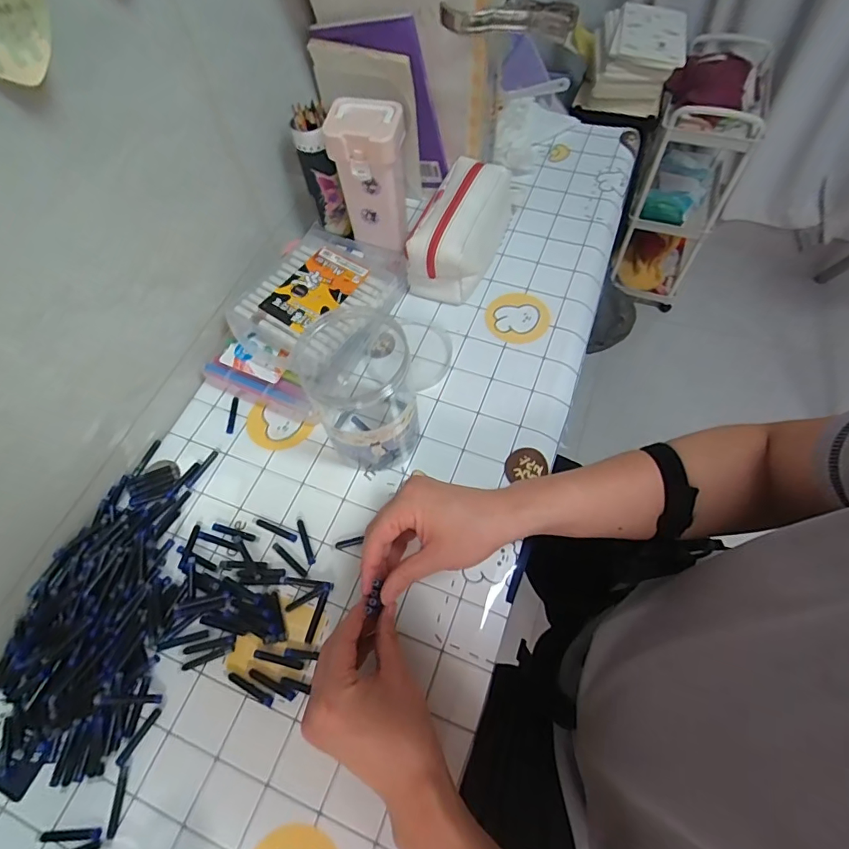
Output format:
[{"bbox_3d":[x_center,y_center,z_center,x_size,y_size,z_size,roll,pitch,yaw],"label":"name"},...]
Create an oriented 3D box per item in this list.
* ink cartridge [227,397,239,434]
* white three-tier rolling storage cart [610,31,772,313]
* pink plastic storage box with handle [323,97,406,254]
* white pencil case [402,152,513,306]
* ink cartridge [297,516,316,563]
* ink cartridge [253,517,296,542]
[{"bbox_3d":[-0.220,-0.010,0.554,0.008,0.007,0.045,0,61,3],"label":"ink cartridge"},{"bbox_3d":[0.725,-0.673,1.360,0.240,0.570,0.388,26,67,16],"label":"white three-tier rolling storage cart"},{"bbox_3d":[-0.062,-0.294,0.588,0.082,0.158,0.063,9,62,8],"label":"pink plastic storage box with handle"},{"bbox_3d":[0.049,-0.255,0.621,0.094,0.091,0.186,14,63,10],"label":"white pencil case"},{"bbox_3d":[-0.119,0.114,0.482,0.008,0.005,0.051,-20,62,-8],"label":"ink cartridge"},{"bbox_3d":[-0.152,0.105,0.489,0.053,0.004,0.008,21,64,14],"label":"ink cartridge"}]

